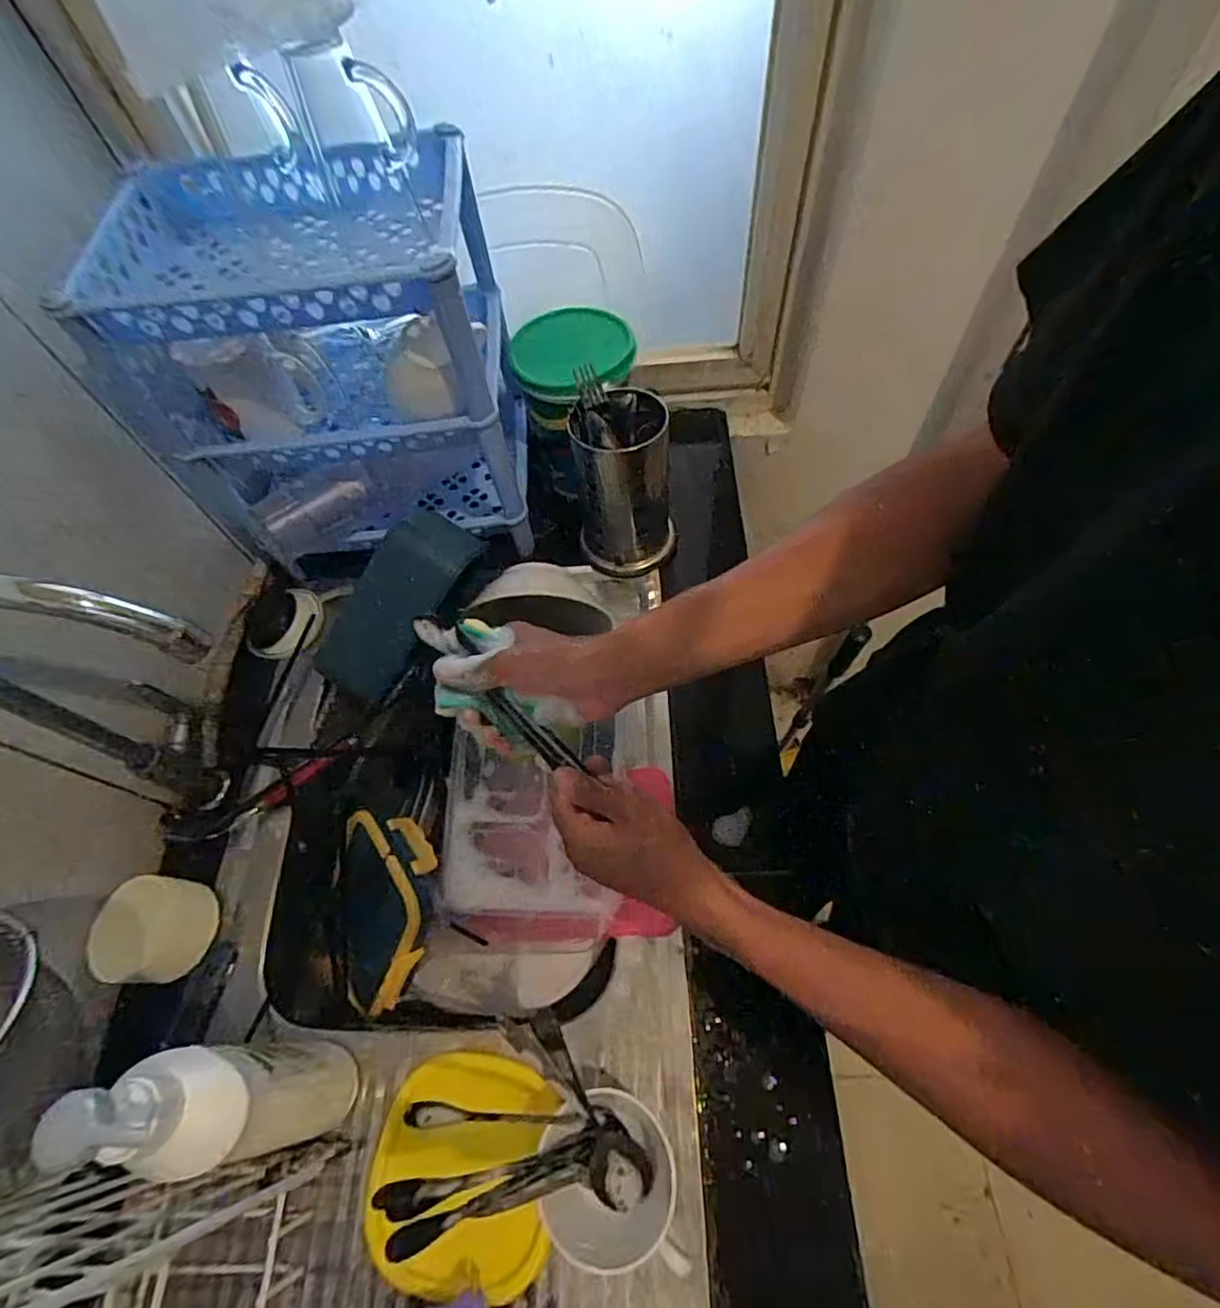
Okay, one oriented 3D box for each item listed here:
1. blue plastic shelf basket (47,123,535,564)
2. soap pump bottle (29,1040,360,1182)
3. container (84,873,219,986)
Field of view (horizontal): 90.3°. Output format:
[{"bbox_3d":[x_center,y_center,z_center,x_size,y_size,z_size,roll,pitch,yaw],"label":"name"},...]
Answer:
[{"bbox_3d":[-0.269,-0.277,0.610,0.324,0.307,0.237,-10,60,-2],"label":"blue plastic shelf basket"},{"bbox_3d":[-0.224,0.268,0.364,0.051,0.227,0.062,-11,60,-2],"label":"soap pump bottle"},{"bbox_3d":[-0.377,0.228,0.506,0.065,0.056,0.078,7,61,8],"label":"container"}]

